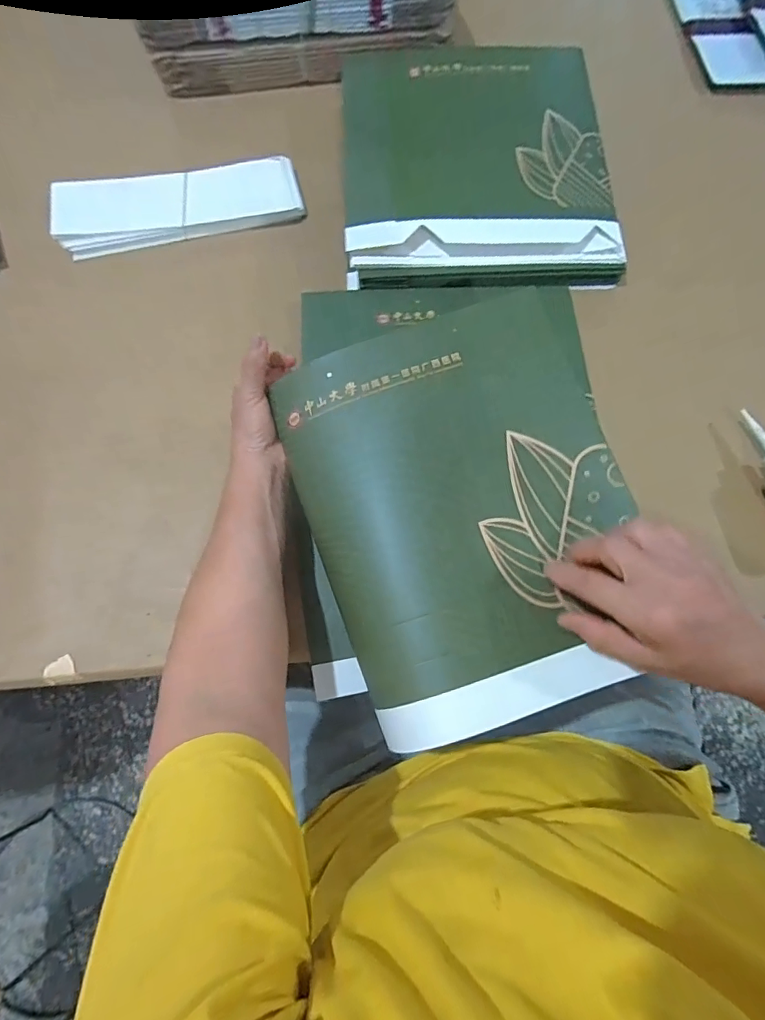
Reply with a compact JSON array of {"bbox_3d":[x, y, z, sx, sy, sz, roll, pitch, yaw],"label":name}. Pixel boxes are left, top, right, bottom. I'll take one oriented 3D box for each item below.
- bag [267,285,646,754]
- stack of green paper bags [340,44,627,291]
[{"bbox_3d":[0.068,0.001,0.392,0.251,0.029,0.320,-21,82,8],"label":"bag"},{"bbox_3d":[0.118,-0.444,0.622,0.333,0.067,0.331,-3,71,-3],"label":"stack of green paper bags"}]

